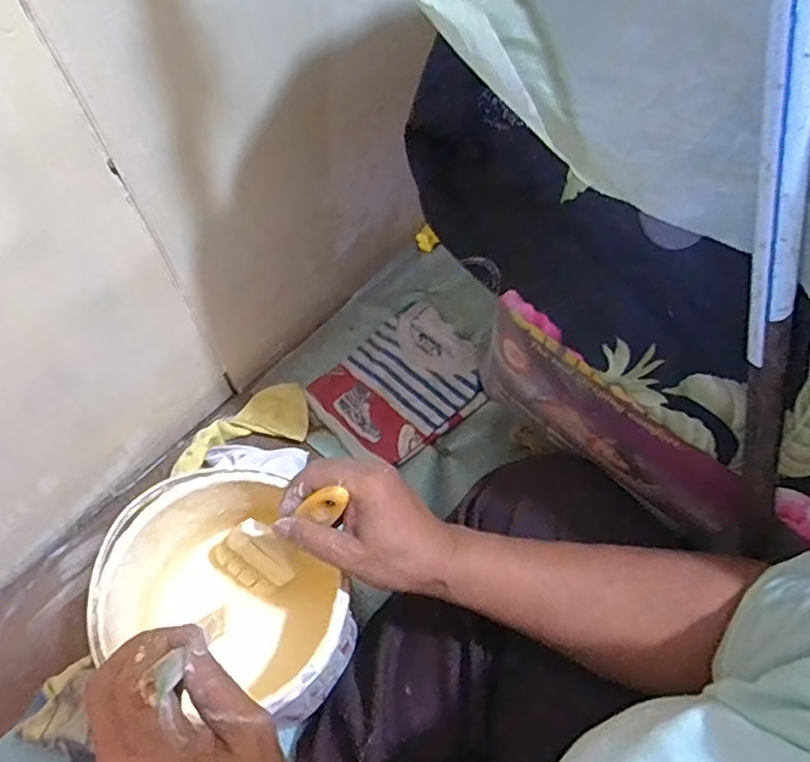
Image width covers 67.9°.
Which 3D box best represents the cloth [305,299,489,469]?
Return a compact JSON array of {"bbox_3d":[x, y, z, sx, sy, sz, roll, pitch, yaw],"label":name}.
[{"bbox_3d":[-0.007,0.002,0.729,0.196,0.026,0.166,-35,63,-18],"label":"cloth"}]

